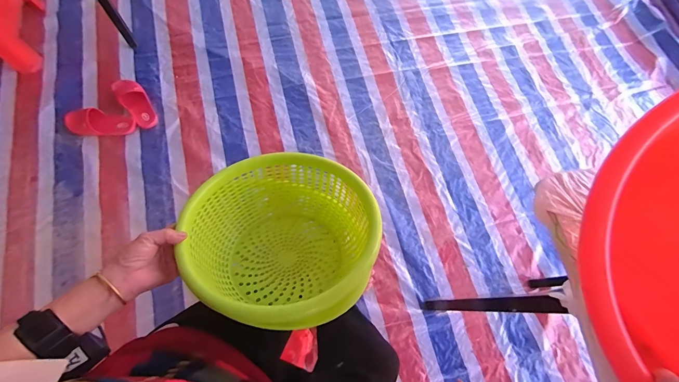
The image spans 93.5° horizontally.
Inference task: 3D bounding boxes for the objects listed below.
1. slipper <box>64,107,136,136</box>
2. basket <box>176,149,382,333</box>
[{"bbox_3d":[-0.799,-0.227,1.063,0.198,0.065,0.071,2,70,-6],"label":"slipper"},{"bbox_3d":[-0.092,0.081,0.557,0.315,0.139,0.301,0,49,0],"label":"basket"}]

